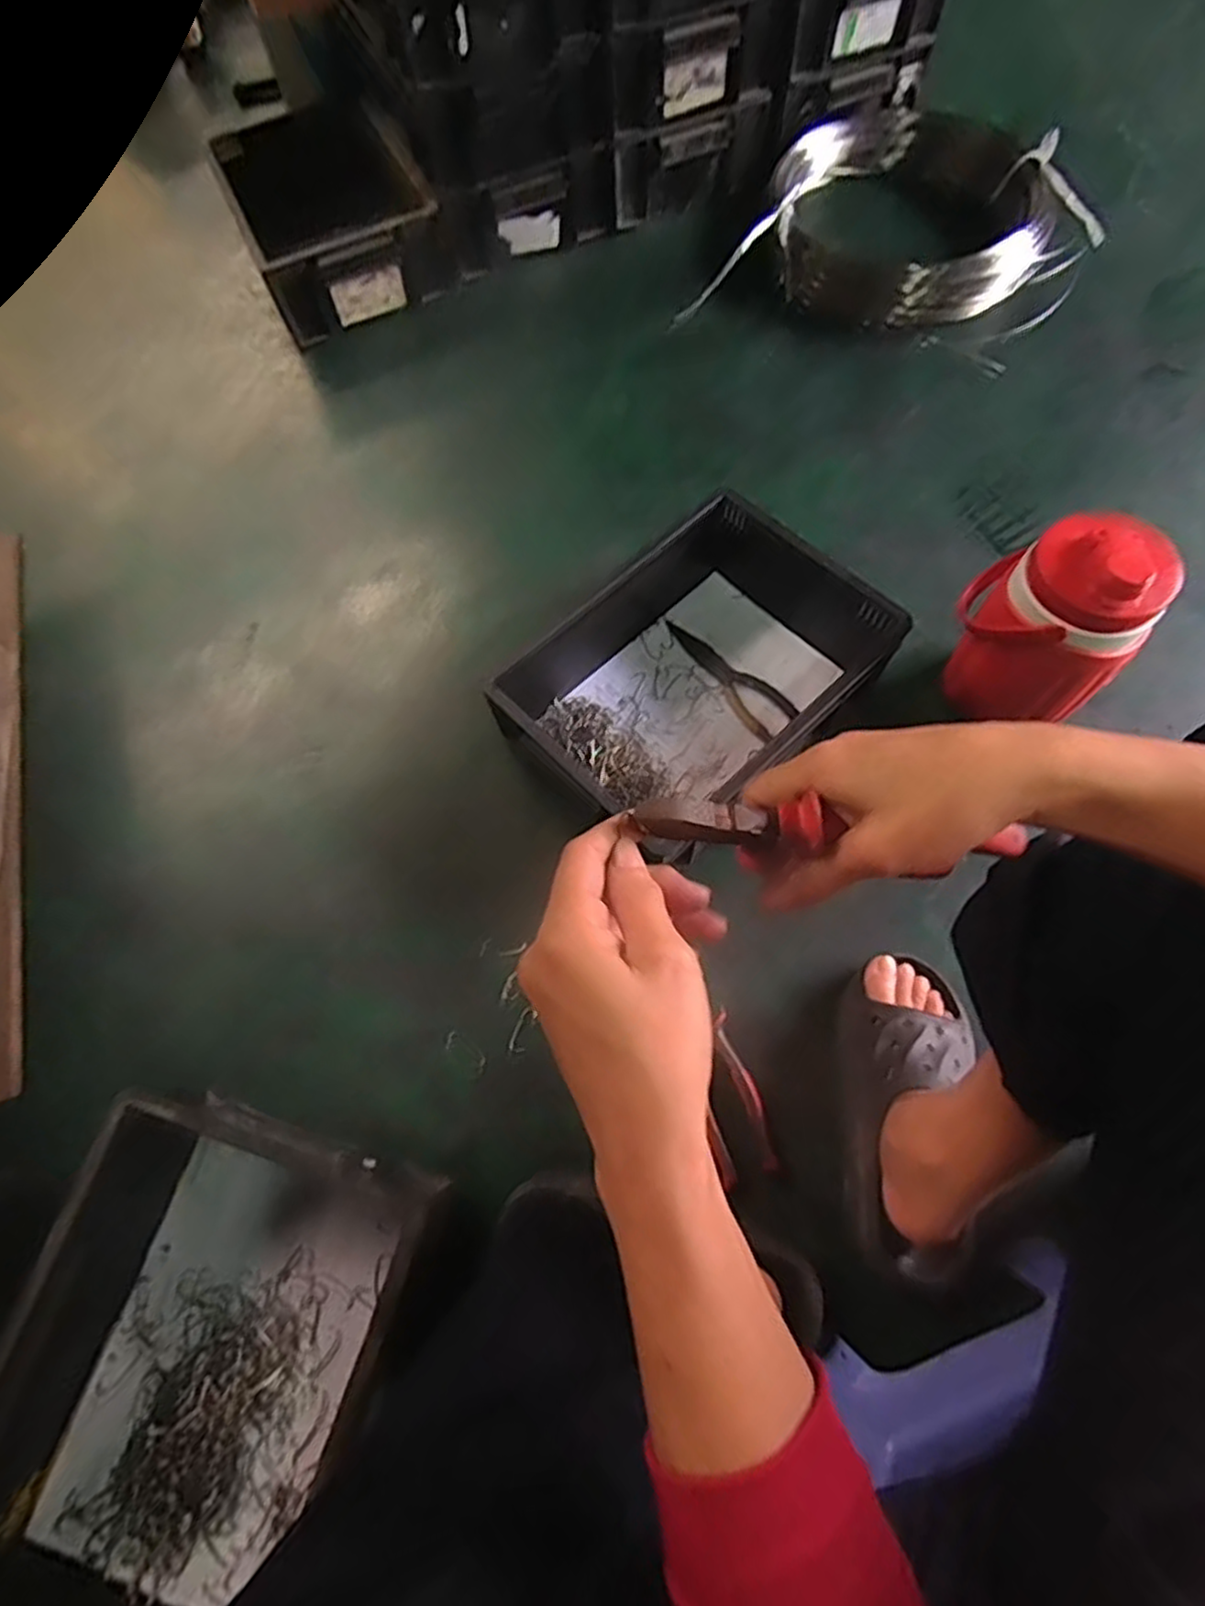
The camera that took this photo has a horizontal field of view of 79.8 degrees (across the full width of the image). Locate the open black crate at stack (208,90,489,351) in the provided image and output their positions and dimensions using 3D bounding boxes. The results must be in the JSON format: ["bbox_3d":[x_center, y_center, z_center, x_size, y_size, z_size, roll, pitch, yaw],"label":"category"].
[{"bbox_3d":[-0.389,-0.844,1.041,0.261,0.122,0.332,-27,69,-8],"label":"open black crate at stack"}]

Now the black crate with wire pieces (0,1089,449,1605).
[{"bbox_3d":[-0.301,0.398,0.512,0.206,0.113,0.336,17,70,9],"label":"black crate with wire pieces"}]

